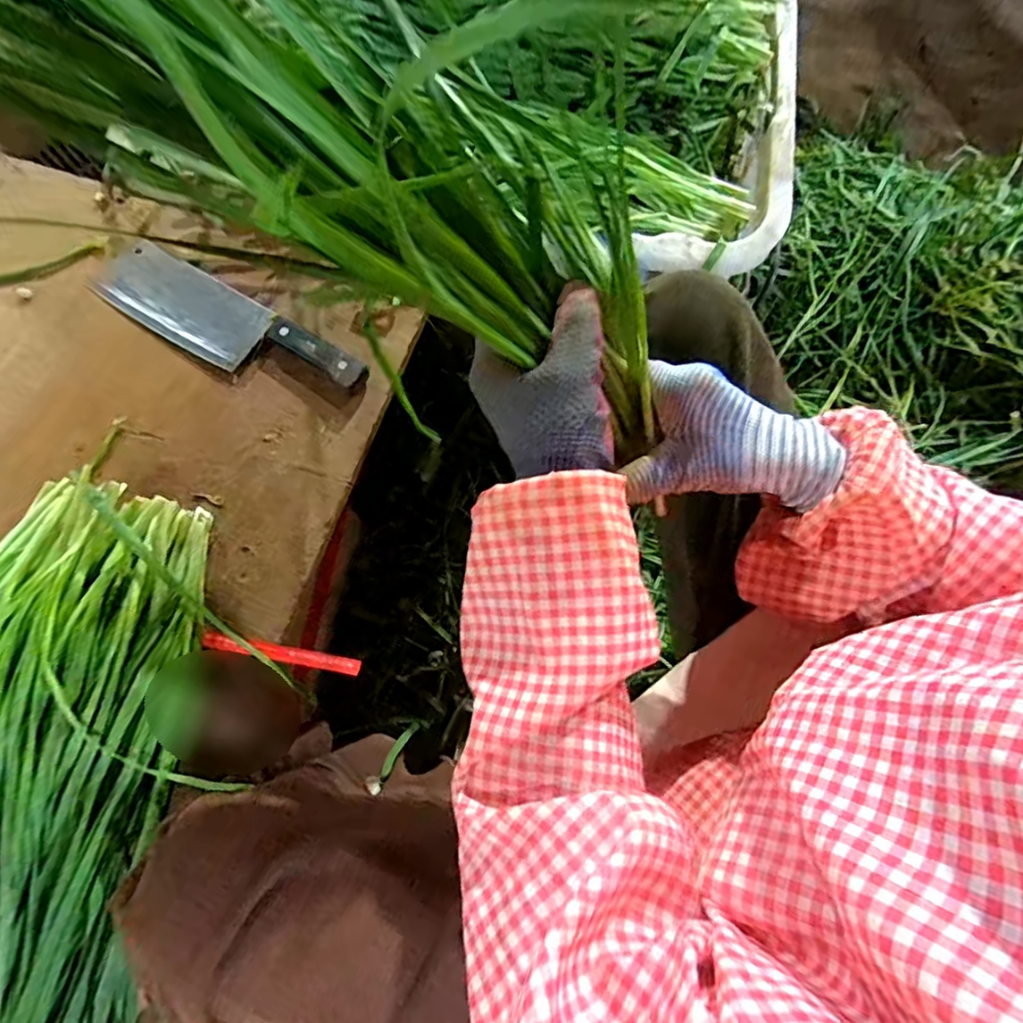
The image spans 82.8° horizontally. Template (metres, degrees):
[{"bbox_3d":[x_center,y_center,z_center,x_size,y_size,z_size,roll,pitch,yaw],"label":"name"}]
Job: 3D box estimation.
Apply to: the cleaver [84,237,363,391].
[{"bbox_3d":[-0.256,-0.164,0.510,0.265,0.022,0.066,31,76,8],"label":"cleaver"}]

